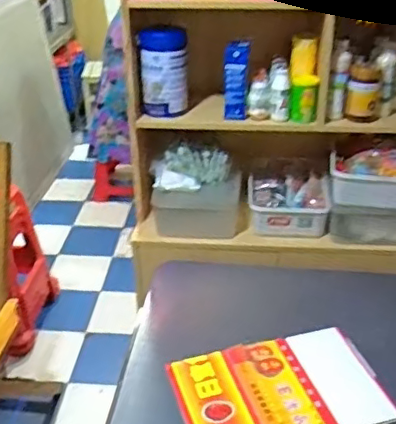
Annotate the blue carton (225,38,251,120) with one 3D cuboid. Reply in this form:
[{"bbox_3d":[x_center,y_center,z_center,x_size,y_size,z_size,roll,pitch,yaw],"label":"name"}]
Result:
[{"bbox_3d":[0.107,-0.353,1.565,0.064,0.199,0.044,0,30,2],"label":"blue carton"}]

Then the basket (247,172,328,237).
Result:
[{"bbox_3d":[0.271,-0.019,1.729,0.229,0.103,0.183,0,30,2],"label":"basket"}]

